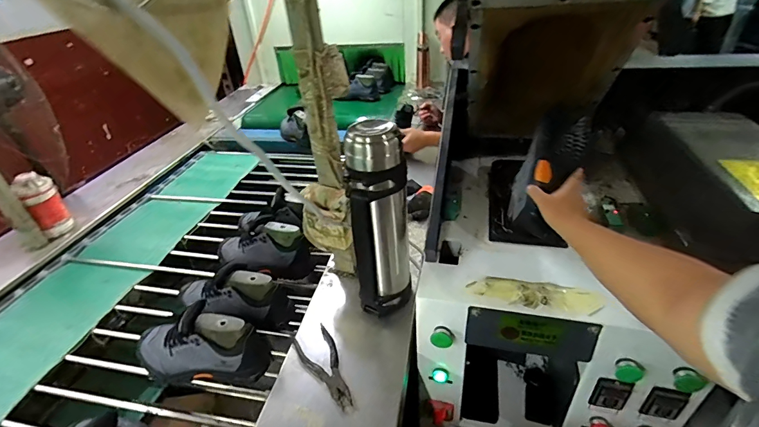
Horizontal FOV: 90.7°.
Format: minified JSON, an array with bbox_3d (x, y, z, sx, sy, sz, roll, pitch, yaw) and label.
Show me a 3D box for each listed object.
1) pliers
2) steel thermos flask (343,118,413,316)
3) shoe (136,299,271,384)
[{"bbox_3d":[-0.105,0.291,0.716,0.072,0.014,0.179,-20,40,-22],"label":"pliers"},{"bbox_3d":[0.003,0.026,0.723,0.107,0.390,0.097,0,34,13],"label":"steel thermos flask"},{"bbox_3d":[-0.373,0.270,0.765,0.285,0.156,0.098,5,37,10],"label":"shoe"}]

